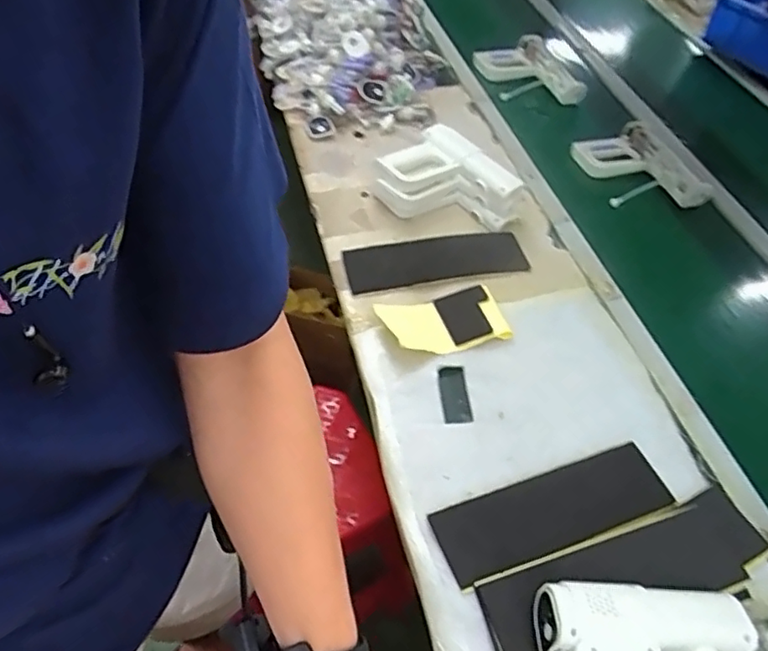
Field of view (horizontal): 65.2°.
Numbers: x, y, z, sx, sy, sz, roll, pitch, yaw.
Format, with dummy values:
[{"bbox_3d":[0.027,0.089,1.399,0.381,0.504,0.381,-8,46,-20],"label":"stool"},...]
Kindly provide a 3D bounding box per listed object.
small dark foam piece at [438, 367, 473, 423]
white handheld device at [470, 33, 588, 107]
[{"bbox_3d":[0.098,0.095,0.837,0.040,0.016,0.082,-2,51,-7],"label":"small dark foam piece"},{"bbox_3d":[0.337,-0.583,1.385,0.181,0.054,0.255,-13,54,-16],"label":"white handheld device"}]

